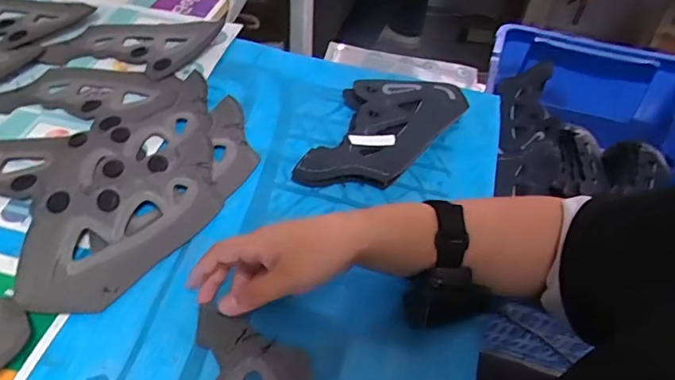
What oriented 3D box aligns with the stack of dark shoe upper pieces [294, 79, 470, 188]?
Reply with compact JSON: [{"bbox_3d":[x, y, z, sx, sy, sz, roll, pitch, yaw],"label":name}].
[{"bbox_3d":[0.047,-0.078,0.590,0.123,0.021,0.236,31,55,22],"label":"stack of dark shoe upper pieces"}]

